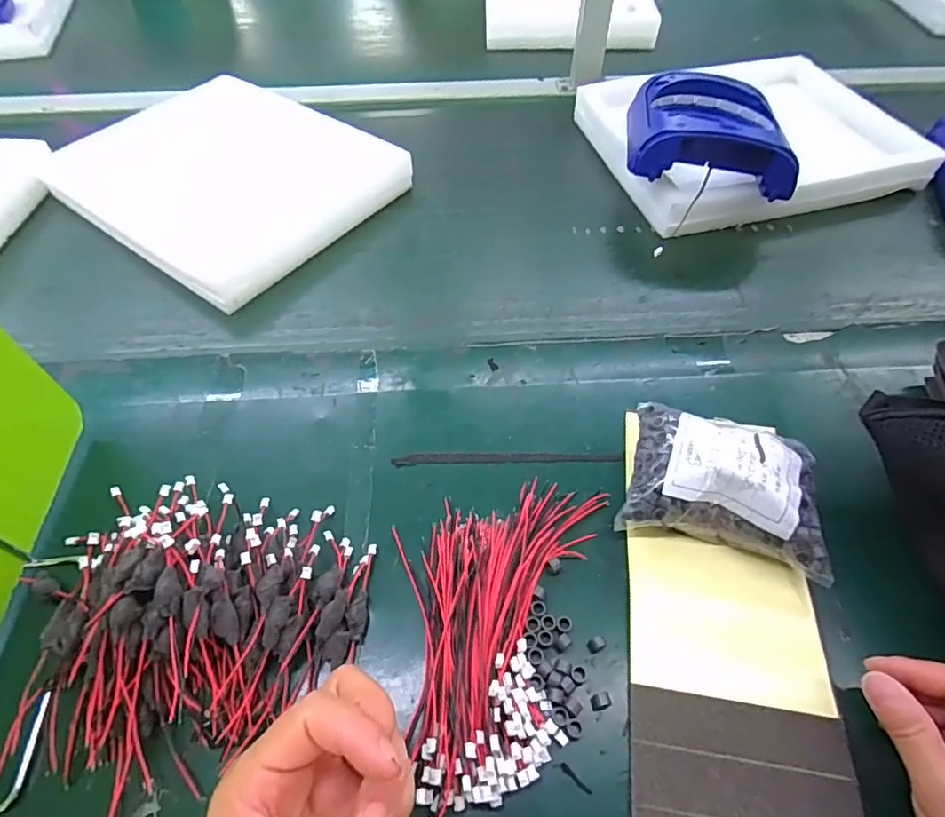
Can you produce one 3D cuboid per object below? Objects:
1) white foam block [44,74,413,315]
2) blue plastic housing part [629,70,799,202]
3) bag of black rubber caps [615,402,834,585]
[{"bbox_3d":[-0.297,-0.284,0.647,0.348,0.050,0.283,33,61,20],"label":"white foam block"},{"bbox_3d":[0.259,-0.315,0.588,0.156,0.054,0.189,9,56,5],"label":"blue plastic housing part"},{"bbox_3d":[0.182,0.056,0.389,0.134,0.059,0.101,14,56,9],"label":"bag of black rubber caps"}]

